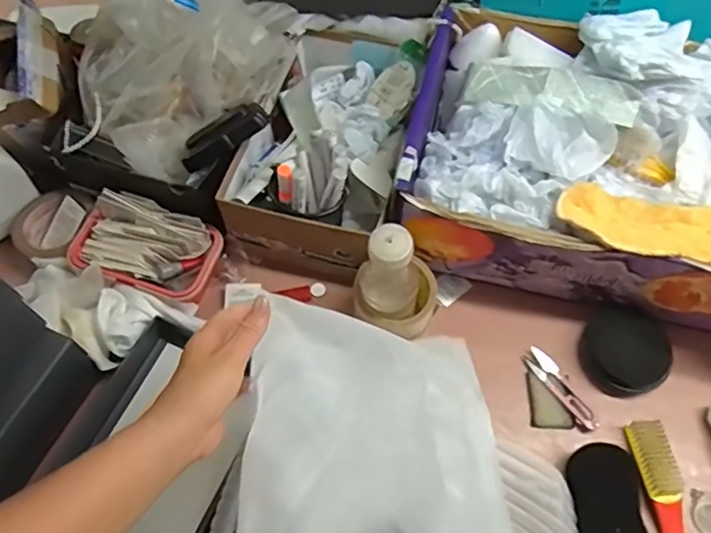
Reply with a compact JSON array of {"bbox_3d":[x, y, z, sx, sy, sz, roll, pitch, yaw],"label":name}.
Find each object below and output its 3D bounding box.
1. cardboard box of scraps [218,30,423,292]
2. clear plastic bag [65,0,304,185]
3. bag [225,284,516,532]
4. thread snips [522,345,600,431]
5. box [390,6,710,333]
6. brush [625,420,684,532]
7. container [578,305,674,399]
[{"bbox_3d":[-0.028,-0.163,0.704,0.181,0.134,0.314,13,63,7],"label":"cardboard box of scraps"},{"bbox_3d":[-0.207,-0.273,0.659,0.205,0.154,0.295,40,69,19],"label":"clear plastic bag"},{"bbox_3d":[0.003,0.155,0.416,0.217,0.086,0.359,-3,34,4],"label":"bag"},{"bbox_3d":[0.226,0.135,0.631,0.029,0.014,0.104,-28,66,-14],"label":"thread snips"},{"bbox_3d":[0.272,-0.124,0.650,0.411,0.156,0.341,13,63,7],"label":"box"},{"bbox_3d":[0.305,0.233,0.566,0.033,0.020,0.156,-3,62,-1],"label":"brush"},{"bbox_3d":[0.299,0.094,0.637,0.087,0.028,0.096,-1,62,0],"label":"container"}]

